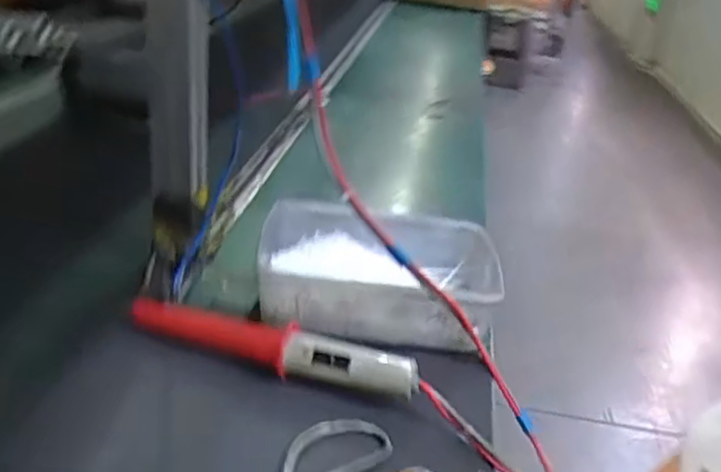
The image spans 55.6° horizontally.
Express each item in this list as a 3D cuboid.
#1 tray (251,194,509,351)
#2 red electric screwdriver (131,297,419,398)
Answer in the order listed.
[{"bbox_3d":[0.017,0.039,0.658,0.221,0.067,0.162,4,28,-7],"label":"tray"},{"bbox_3d":[-0.076,0.090,0.569,0.256,0.041,0.042,16,29,16],"label":"red electric screwdriver"}]

